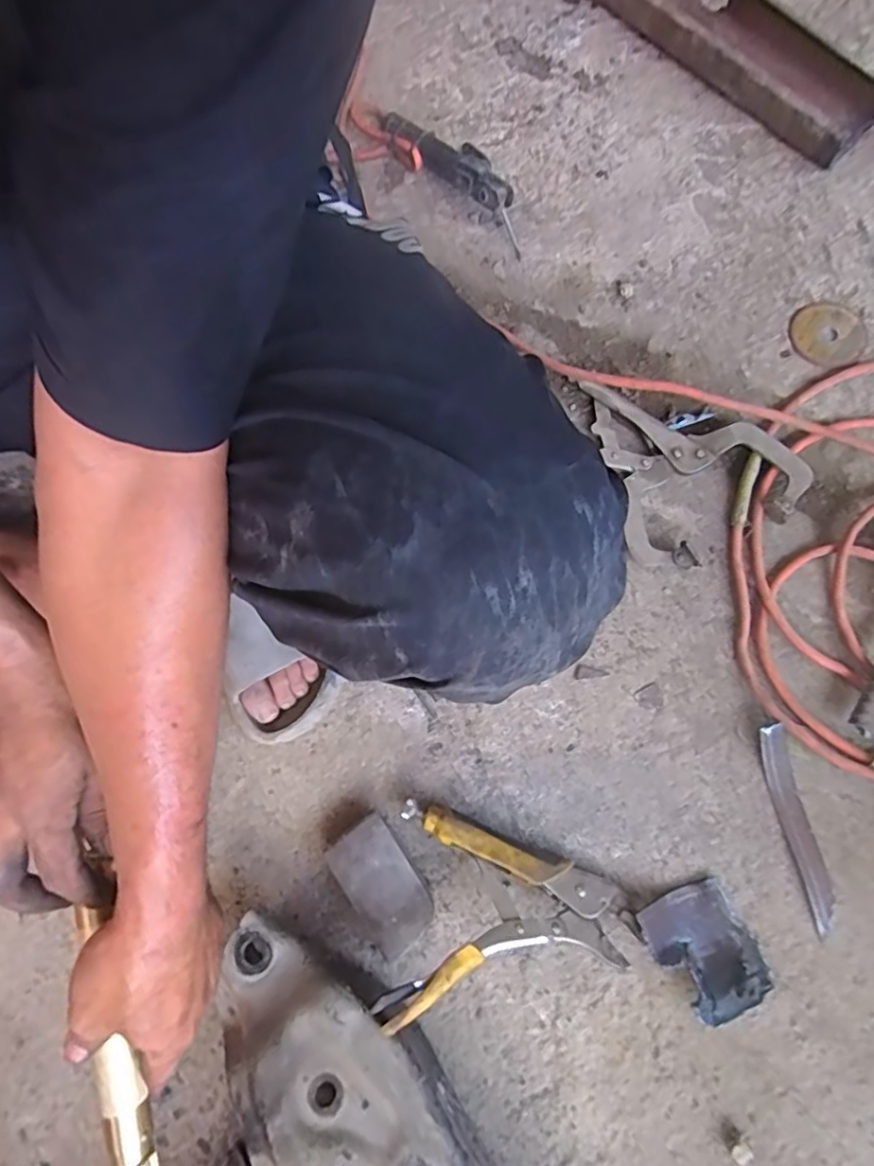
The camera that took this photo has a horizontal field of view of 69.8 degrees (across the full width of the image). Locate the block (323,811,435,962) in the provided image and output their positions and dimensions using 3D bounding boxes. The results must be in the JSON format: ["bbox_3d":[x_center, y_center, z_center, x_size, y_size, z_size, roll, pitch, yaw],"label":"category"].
[{"bbox_3d":[-0.047,0.259,0.543,0.058,0.029,0.102,-35,73,-9],"label":"block"}]

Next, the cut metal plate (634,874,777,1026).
[{"bbox_3d":[0.223,0.303,0.514,0.079,0.027,0.102,-29,72,-7],"label":"cut metal plate"}]

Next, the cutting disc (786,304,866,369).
[{"bbox_3d":[0.399,-0.254,0.643,0.066,0.005,0.070,-1,83,8],"label":"cutting disc"}]

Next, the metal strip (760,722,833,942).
[{"bbox_3d":[0.312,0.208,0.539,0.025,0.020,0.167,-12,71,-2],"label":"metal strip"}]

